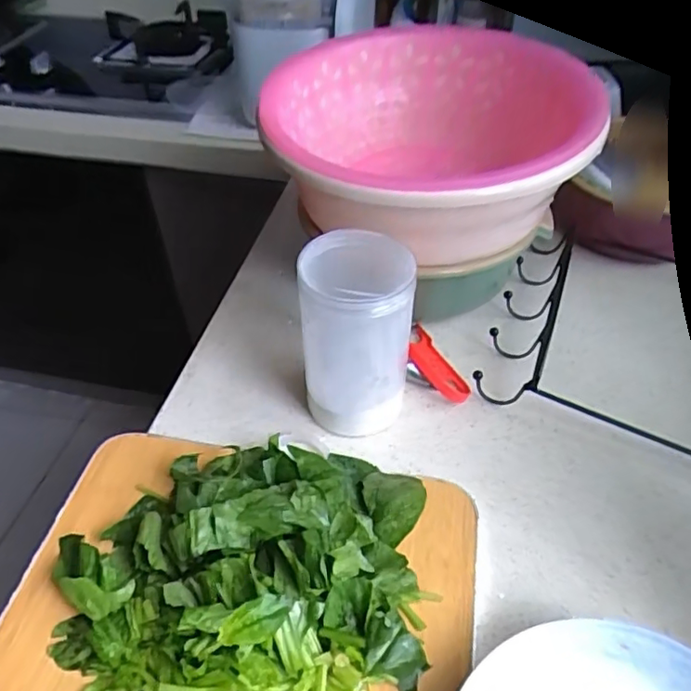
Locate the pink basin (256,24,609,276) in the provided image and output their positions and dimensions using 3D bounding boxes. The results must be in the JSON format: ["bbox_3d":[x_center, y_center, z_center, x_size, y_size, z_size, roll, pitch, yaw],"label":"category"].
[{"bbox_3d":[0.066,-0.189,0.572,0.281,0.115,0.301,-1,45,1],"label":"pink basin"}]

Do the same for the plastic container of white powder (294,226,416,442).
[{"bbox_3d":[0.008,-0.003,0.476,0.081,0.148,0.078,3,45,4],"label":"plastic container of white powder"}]

